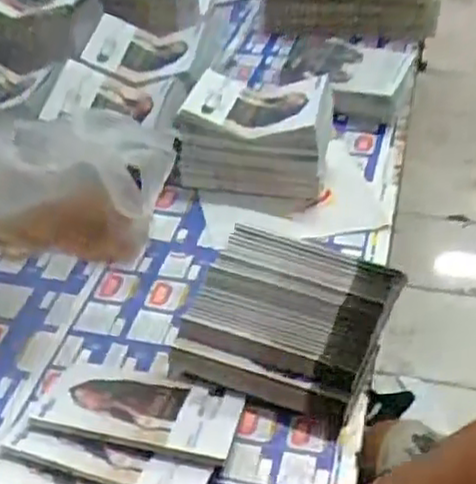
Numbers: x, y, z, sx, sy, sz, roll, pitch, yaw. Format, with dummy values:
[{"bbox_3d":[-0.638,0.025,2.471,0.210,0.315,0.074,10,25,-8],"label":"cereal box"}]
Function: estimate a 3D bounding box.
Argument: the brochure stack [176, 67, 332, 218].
[{"bbox_3d":[0.024,-0.129,0.923,0.182,0.126,0.110,9,41,14],"label":"brochure stack"}]

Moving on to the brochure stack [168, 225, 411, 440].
[{"bbox_3d":[0.051,0.075,0.709,0.180,0.069,0.194,16,43,21],"label":"brochure stack"}]

